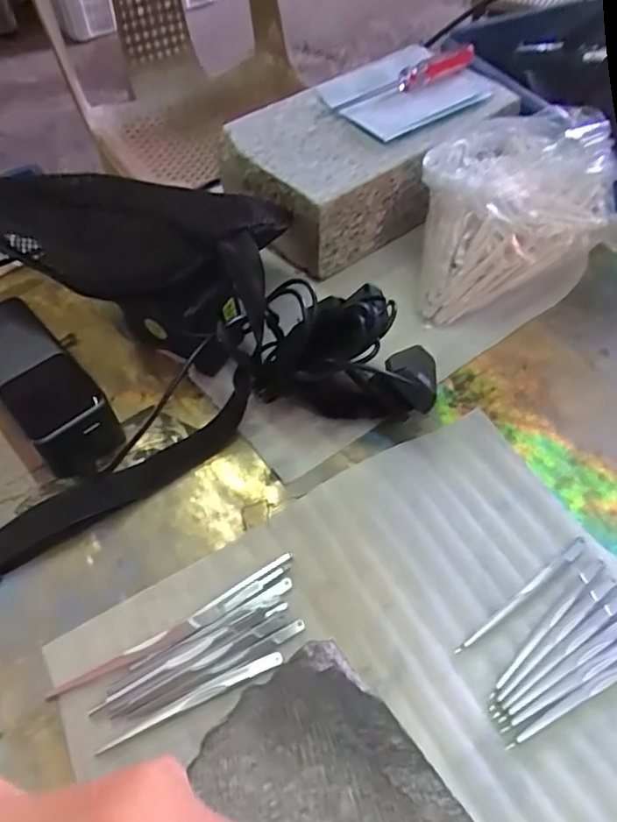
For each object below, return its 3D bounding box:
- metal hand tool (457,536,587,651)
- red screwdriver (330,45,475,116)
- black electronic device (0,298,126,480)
[{"bbox_3d":[0.127,0.107,0.331,0.109,0.004,0.006,-31,60,-19],"label":"metal hand tool"},{"bbox_3d":[0.085,-0.295,0.503,0.155,0.019,0.015,-27,59,-17],"label":"red screwdriver"},{"bbox_3d":[-0.187,-0.018,0.391,0.050,0.051,0.135,-37,62,-22],"label":"black electronic device"}]

